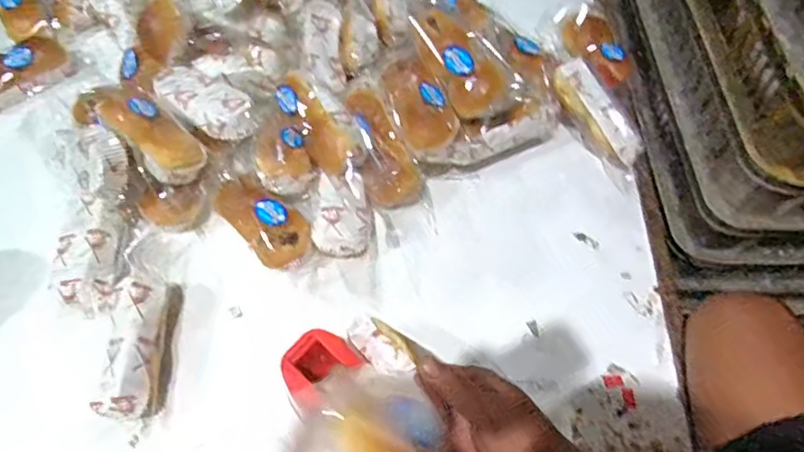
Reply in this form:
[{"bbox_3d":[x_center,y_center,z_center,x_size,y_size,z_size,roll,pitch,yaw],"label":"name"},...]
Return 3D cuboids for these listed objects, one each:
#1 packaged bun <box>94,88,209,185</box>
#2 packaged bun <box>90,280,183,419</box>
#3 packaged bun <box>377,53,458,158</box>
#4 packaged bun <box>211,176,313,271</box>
[{"bbox_3d":[-0.290,-0.111,0.637,0.156,0.036,0.064,44,67,6],"label":"packaged bun"},{"bbox_3d":[-0.277,0.125,0.570,0.068,0.065,0.146,-3,60,-1],"label":"packaged bun"},{"bbox_3d":[0.018,-0.144,0.653,0.070,0.036,0.118,-26,63,-13],"label":"packaged bun"},{"bbox_3d":[-0.158,-0.003,0.637,0.063,0.043,0.130,-41,68,-20],"label":"packaged bun"}]

